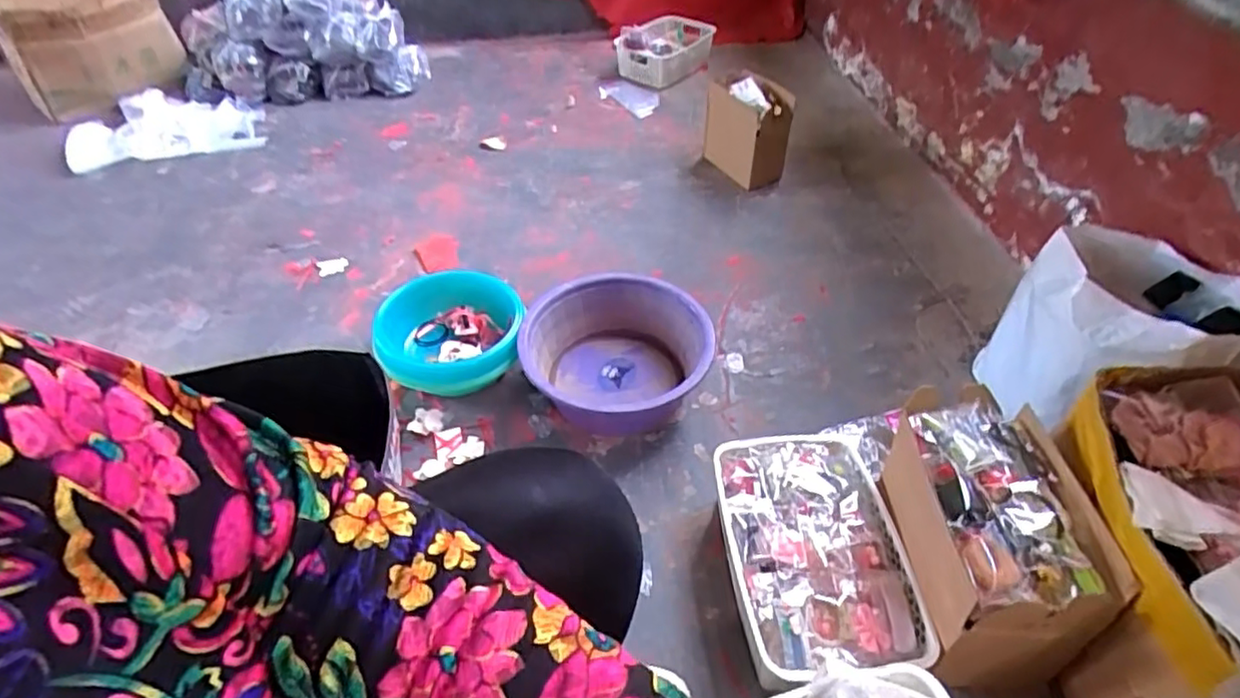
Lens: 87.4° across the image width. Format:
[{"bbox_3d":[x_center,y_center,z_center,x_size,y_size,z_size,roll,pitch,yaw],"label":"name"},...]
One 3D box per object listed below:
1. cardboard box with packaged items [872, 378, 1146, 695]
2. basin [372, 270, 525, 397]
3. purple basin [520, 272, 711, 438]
[{"bbox_3d":[0.389,0.198,0.715,0.148,0.194,0.254,-2,47,0],"label":"cardboard box with packaged items"},{"bbox_3d":[-0.277,-0.032,1.057,0.233,0.078,0.220,-1,47,1],"label":"basin"},{"bbox_3d":[-0.005,0.004,1.004,0.273,0.127,0.271,-1,47,1],"label":"purple basin"}]

